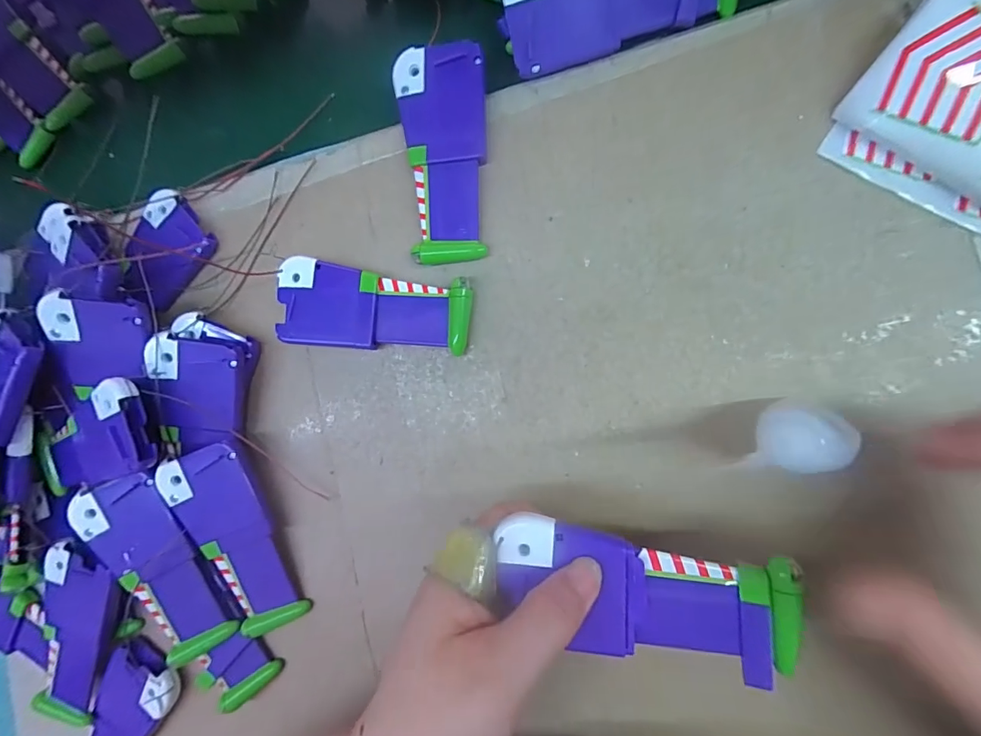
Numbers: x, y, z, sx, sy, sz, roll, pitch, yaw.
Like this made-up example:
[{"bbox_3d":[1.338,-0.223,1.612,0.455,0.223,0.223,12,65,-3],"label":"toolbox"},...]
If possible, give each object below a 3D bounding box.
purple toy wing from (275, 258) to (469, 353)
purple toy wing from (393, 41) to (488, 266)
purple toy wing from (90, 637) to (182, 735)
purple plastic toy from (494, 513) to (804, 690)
[{"bbox_3d":[-0.069,-0.036,0.259,0.116,0.012,0.048,5,90,13],"label":"purple toy wing"},{"bbox_3d":[-0.027,-0.122,0.249,0.048,0.010,0.120,-2,88,12],"label":"purple toy wing"},{"bbox_3d":[-0.253,0.241,0.292,0.053,0.015,0.125,34,96,11],"label":"purple toy wing"},{"bbox_3d":[0.061,0.093,0.179,0.116,0.010,0.049,11,92,9],"label":"purple plastic toy"}]

